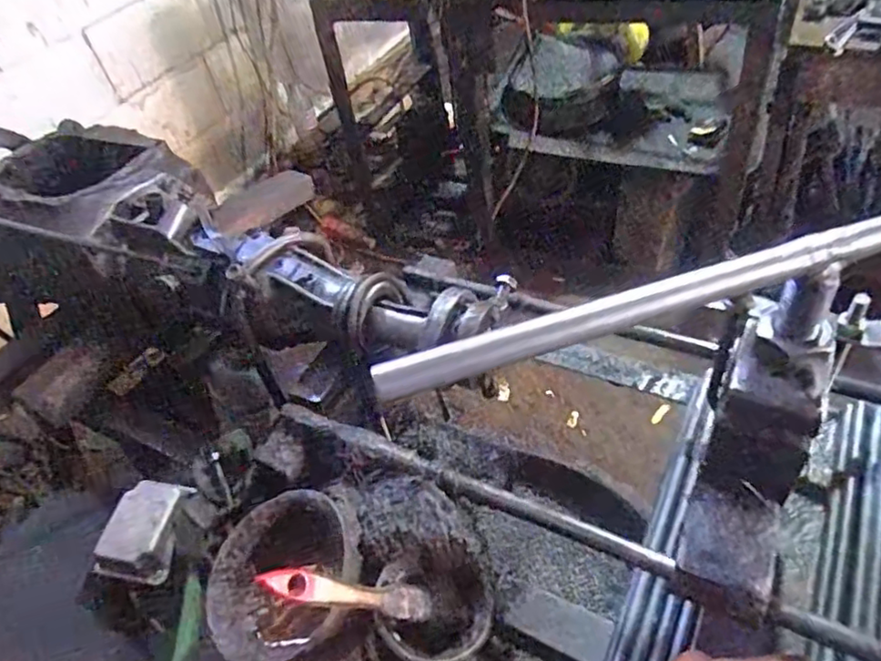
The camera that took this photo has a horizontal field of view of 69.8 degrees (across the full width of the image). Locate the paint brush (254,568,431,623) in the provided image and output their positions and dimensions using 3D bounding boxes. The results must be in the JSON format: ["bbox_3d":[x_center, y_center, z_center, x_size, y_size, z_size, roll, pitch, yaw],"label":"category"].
[{"bbox_3d":[-0.060,0.182,0.438,0.016,0.141,0.021,-43,40,25],"label":"paint brush"}]

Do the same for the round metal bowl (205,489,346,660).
[{"bbox_3d":[-0.119,0.197,0.502,0.119,0.050,0.119,-7,65,16],"label":"round metal bowl"}]

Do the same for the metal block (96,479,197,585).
[{"bbox_3d":[-0.263,0.178,0.566,0.059,0.029,0.081,1,45,12],"label":"metal block"}]

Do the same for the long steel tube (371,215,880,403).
[{"bbox_3d":[0.192,-0.038,0.331,0.464,0.016,0.014,-17,44,-7],"label":"long steel tube"}]

